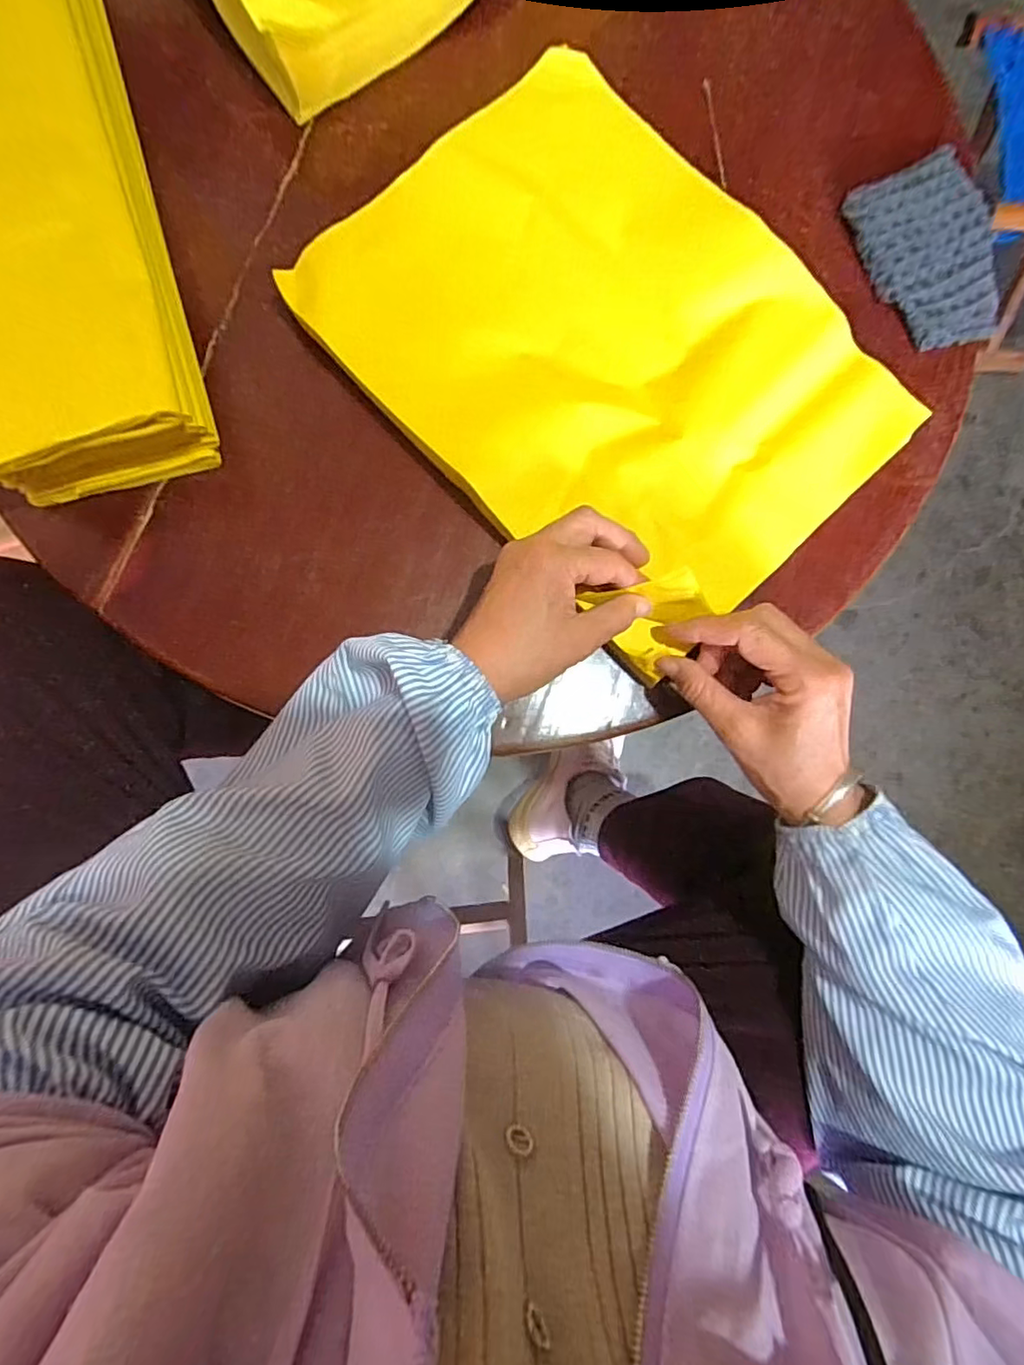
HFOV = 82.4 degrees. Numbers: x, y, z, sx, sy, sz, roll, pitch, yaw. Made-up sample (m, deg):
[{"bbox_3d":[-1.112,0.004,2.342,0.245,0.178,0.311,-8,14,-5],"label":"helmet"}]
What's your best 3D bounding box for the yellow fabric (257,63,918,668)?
[{"bbox_3d":[0.066,-0.211,0.379,0.346,0.025,0.258,45,85,-1],"label":"yellow fabric"}]

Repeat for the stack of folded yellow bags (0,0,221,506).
[{"bbox_3d":[-0.285,-0.293,0.340,0.123,0.074,0.352,-16,89,-6],"label":"stack of folded yellow bags"}]

